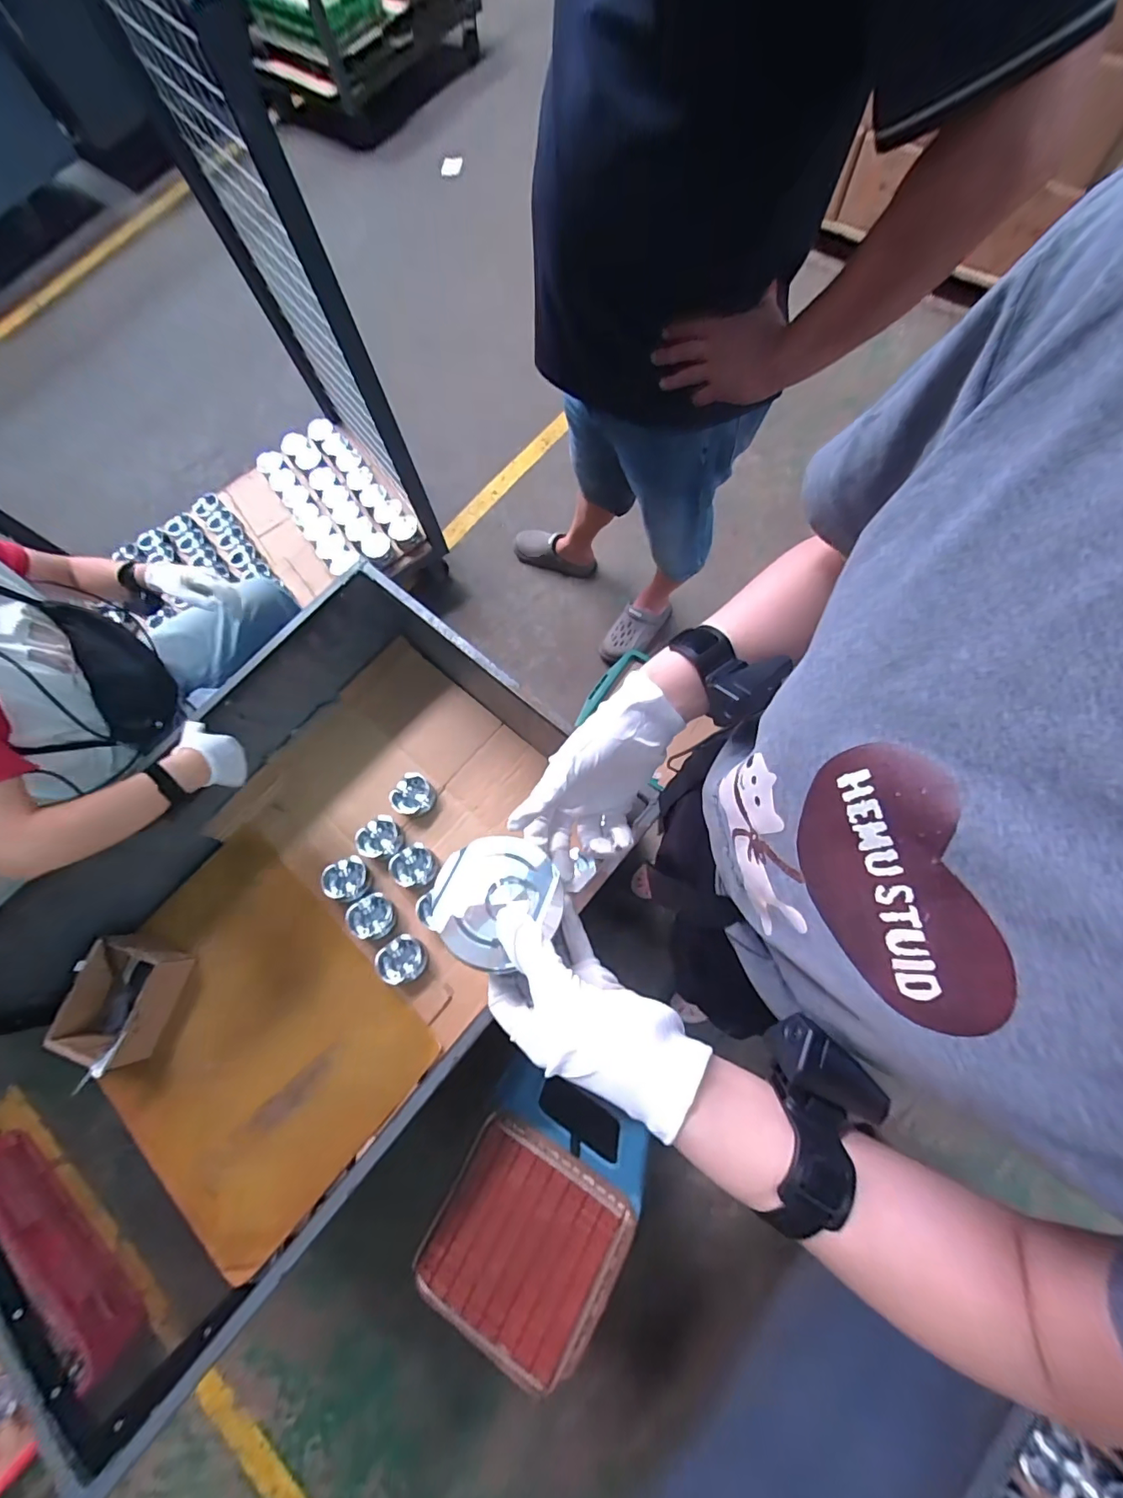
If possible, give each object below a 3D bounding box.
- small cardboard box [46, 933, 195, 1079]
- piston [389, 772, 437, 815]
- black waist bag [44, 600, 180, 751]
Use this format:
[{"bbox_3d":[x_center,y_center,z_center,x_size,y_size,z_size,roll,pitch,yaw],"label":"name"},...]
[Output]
[{"bbox_3d":[-0.854,0.491,0.969,0.155,0.099,0.221,15,75,11],"label":"small cardboard box"},{"bbox_3d":[-0.314,0.103,1.067,0.086,0.037,0.089,-2,72,6],"label":"piston"},{"bbox_3d":[-0.775,-0.139,0.890,0.060,0.141,0.274,-7,110,20],"label":"black waist bag"}]

